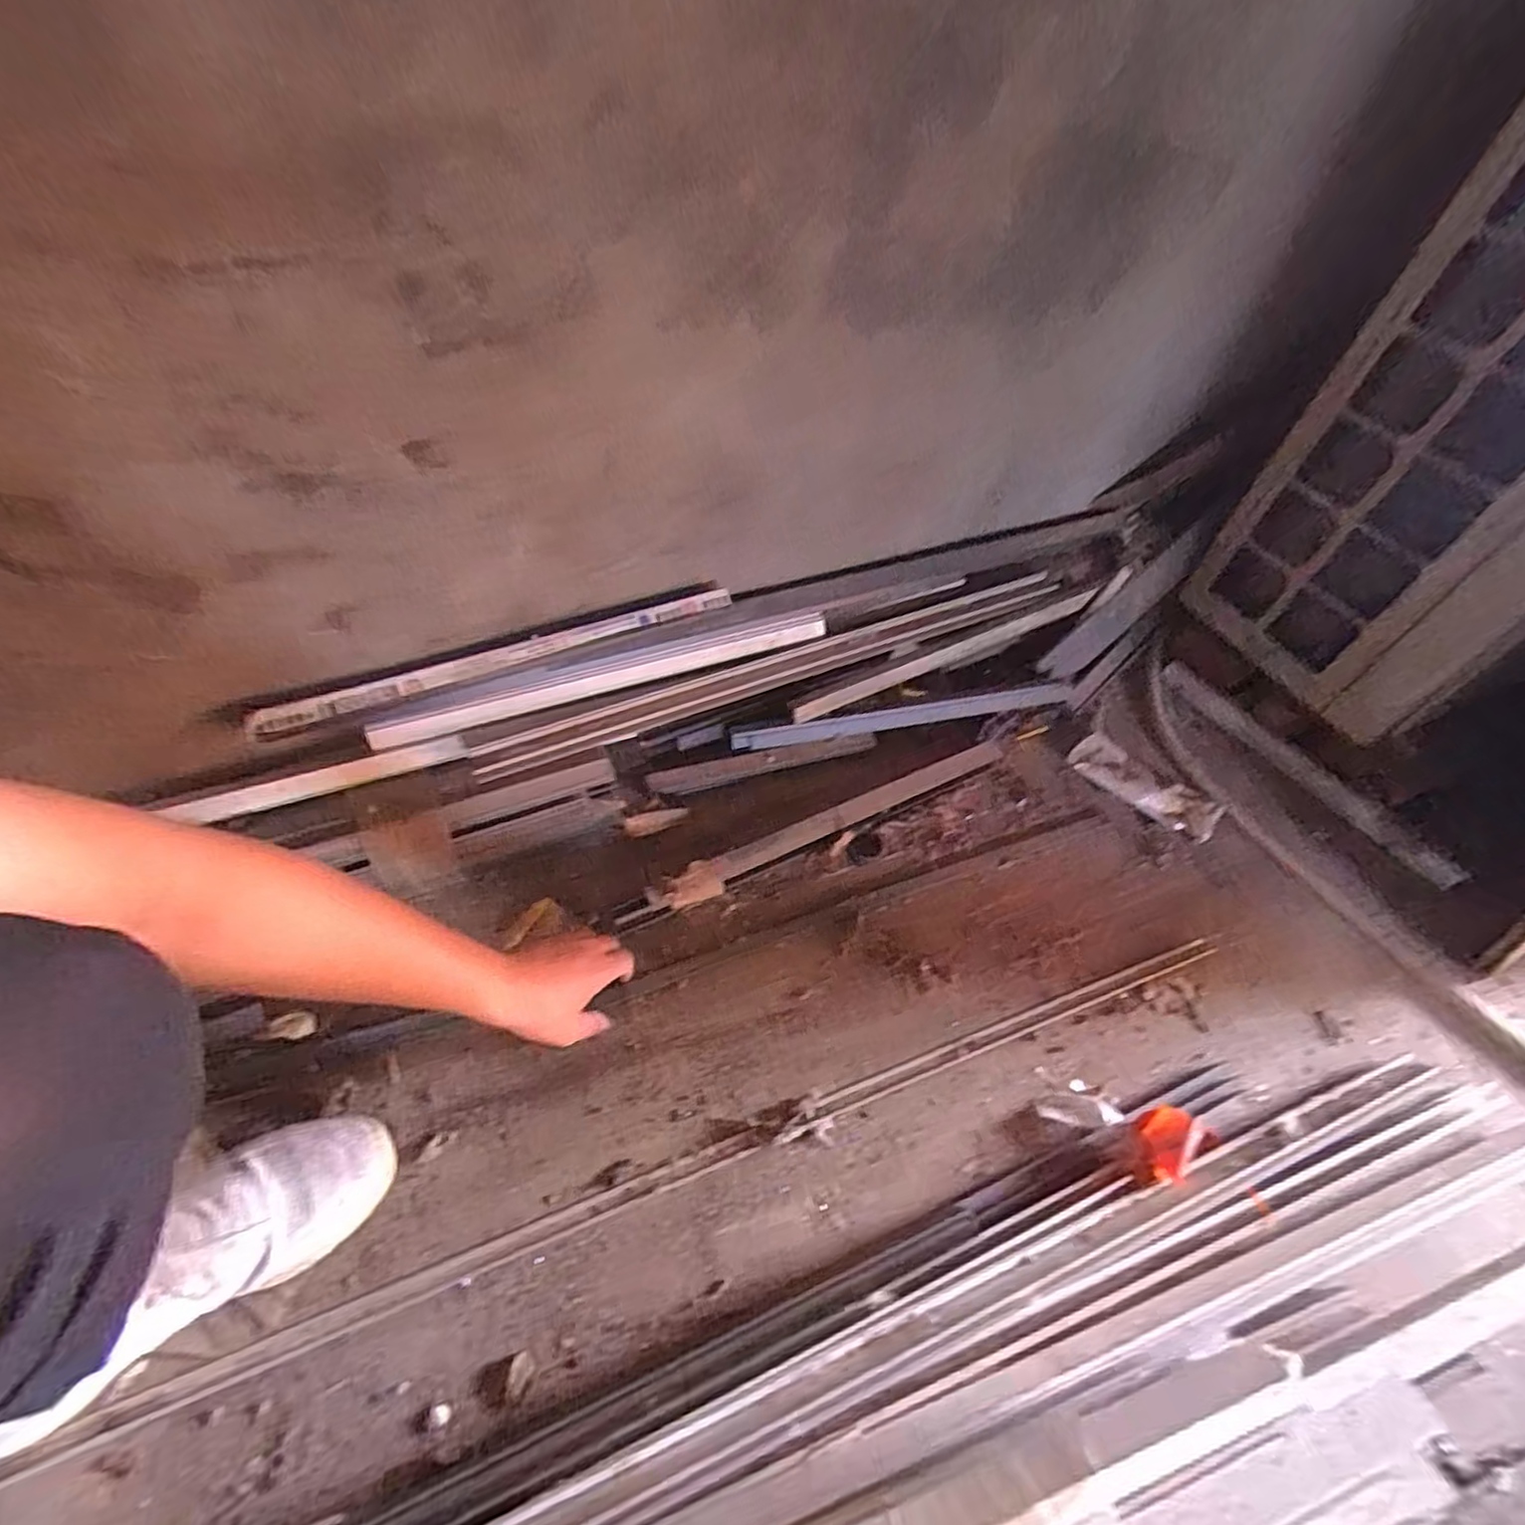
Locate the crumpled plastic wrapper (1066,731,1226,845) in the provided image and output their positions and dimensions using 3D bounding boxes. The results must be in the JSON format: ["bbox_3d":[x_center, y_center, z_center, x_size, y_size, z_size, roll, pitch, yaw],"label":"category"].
[{"bbox_3d":[0.497,0.030,0.878,0.188,0.027,0.072,32,55,19],"label":"crumpled plastic wrapper"}]

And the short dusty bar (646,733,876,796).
[{"bbox_3d":[0.003,-0.001,0.824,0.283,0.013,0.028,-10,53,-14],"label":"short dusty bar"}]

